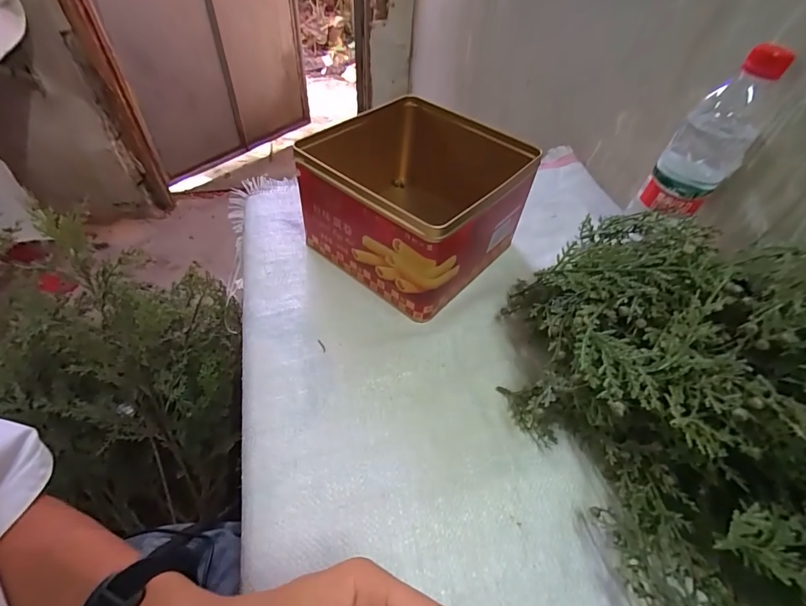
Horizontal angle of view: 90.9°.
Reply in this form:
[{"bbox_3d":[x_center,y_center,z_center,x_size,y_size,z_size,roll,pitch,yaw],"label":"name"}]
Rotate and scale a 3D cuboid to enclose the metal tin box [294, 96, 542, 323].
[{"bbox_3d":[0.019,-0.114,0.435,0.185,0.119,0.193,35,56,24],"label":"metal tin box"}]

